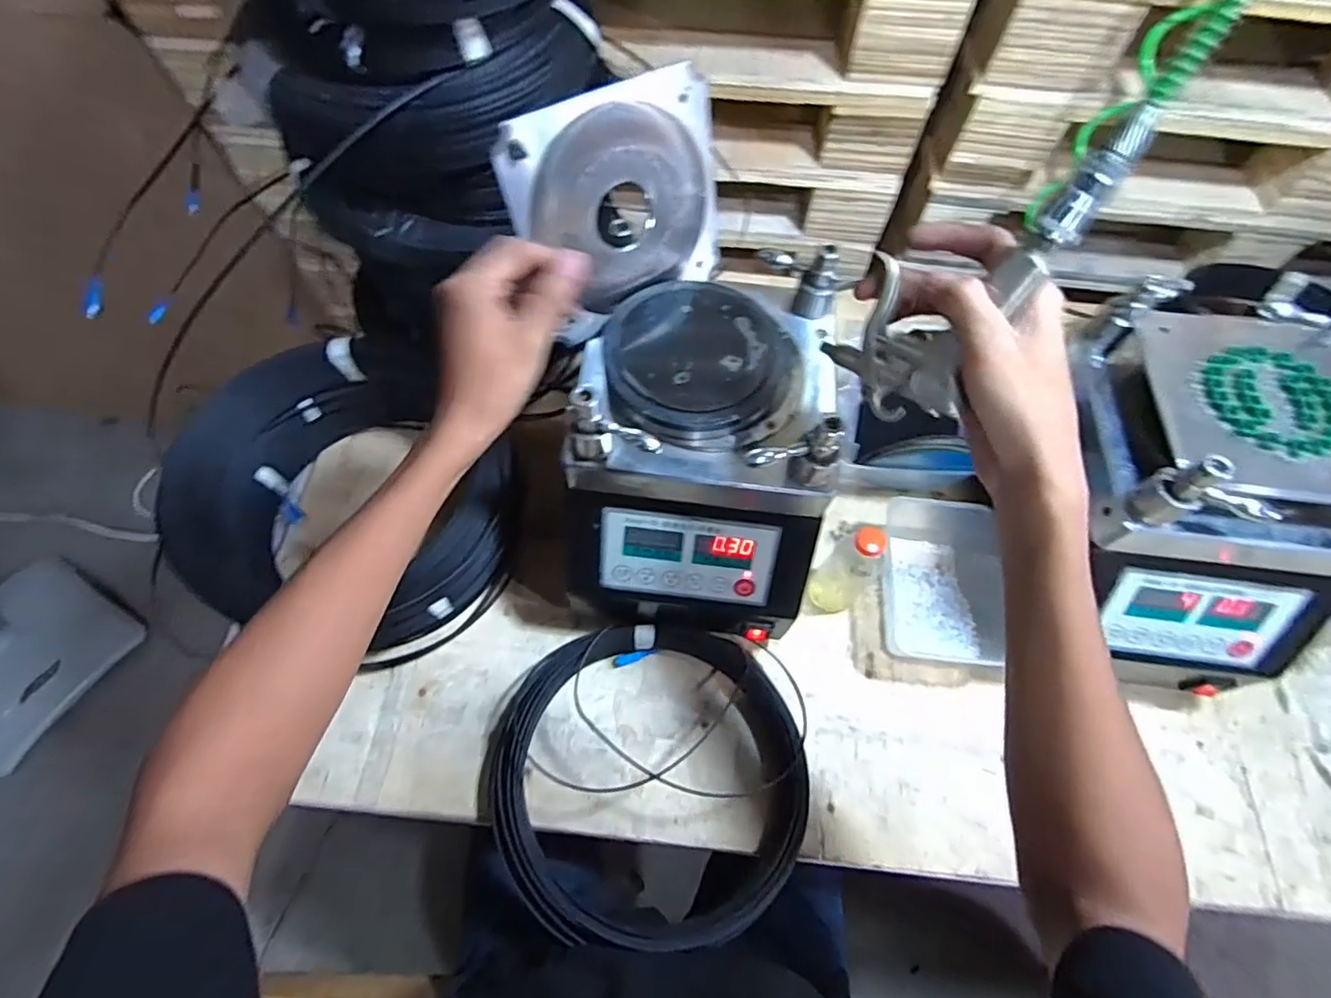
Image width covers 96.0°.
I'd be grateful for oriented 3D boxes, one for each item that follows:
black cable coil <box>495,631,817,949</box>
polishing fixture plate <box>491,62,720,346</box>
[{"bbox_3d":[-0.014,0.253,0.558,0.293,0.051,0.269,0,64,0],"label":"black cable coil"},{"bbox_3d":[-0.032,-0.227,0.478,0.179,0.164,0.012,-30,49,-18],"label":"polishing fixture plate"}]

